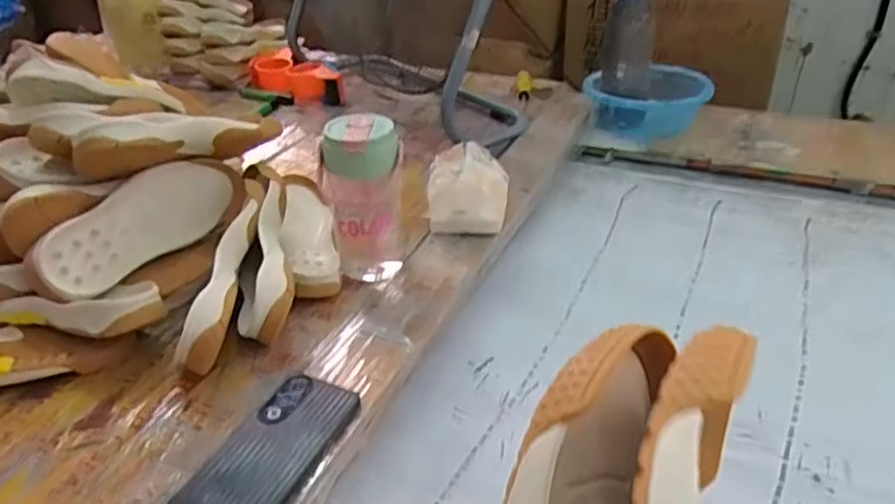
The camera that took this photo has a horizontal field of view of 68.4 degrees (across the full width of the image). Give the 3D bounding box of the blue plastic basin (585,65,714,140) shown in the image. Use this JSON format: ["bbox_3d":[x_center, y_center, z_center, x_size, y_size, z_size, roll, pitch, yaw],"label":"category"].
[{"bbox_3d":[0.371,-0.283,1.224,0.202,0.090,0.202,1,34,4],"label":"blue plastic basin"}]

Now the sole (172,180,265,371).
[{"bbox_3d":[-0.228,0.011,0.700,0.043,0.068,0.245,3,52,4],"label":"sole"}]

